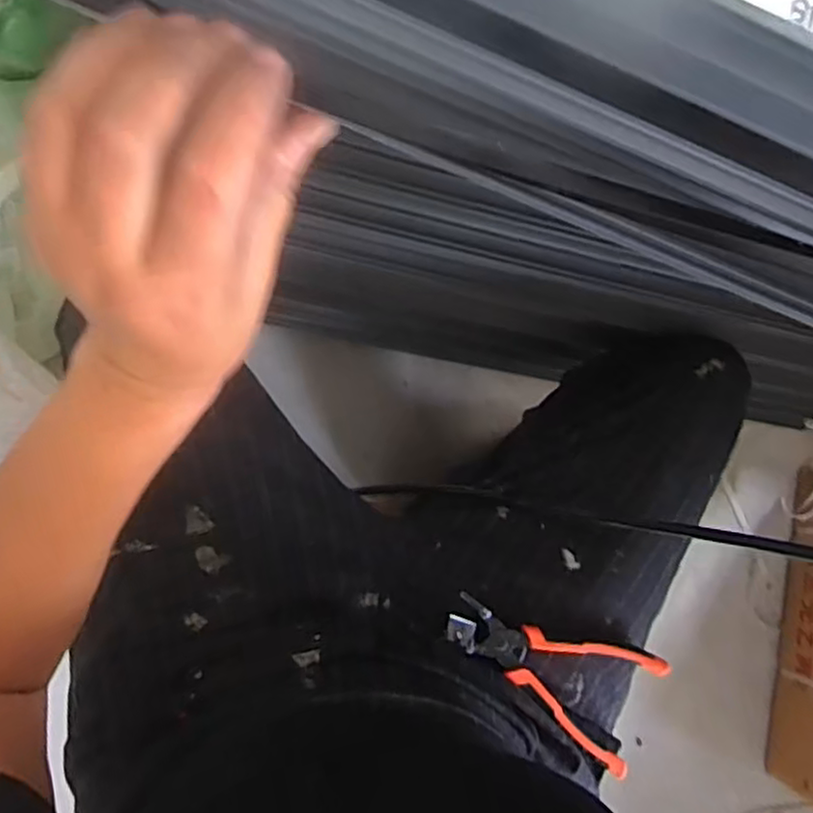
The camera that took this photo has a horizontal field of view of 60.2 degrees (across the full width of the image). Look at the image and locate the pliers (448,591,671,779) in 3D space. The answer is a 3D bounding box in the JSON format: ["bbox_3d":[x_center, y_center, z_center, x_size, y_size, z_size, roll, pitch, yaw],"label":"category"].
[{"bbox_3d":[0.110,0.198,0.532,0.162,0.030,0.087,30,82,-5],"label":"pliers"}]

